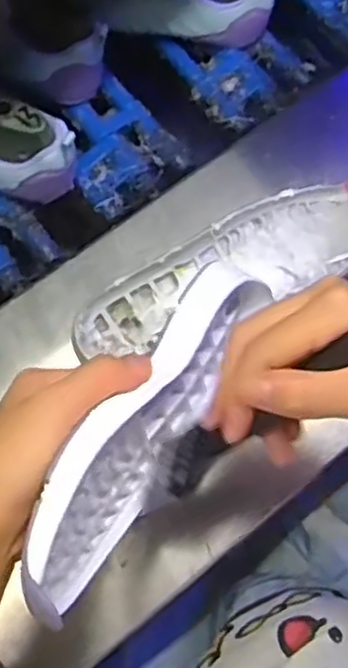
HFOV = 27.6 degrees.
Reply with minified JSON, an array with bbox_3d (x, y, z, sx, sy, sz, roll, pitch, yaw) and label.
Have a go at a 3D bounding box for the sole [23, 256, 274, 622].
[{"bbox_3d":[-0.012,0.046,0.369,0.034,0.087,0.210,29,57,12],"label":"sole"}]

